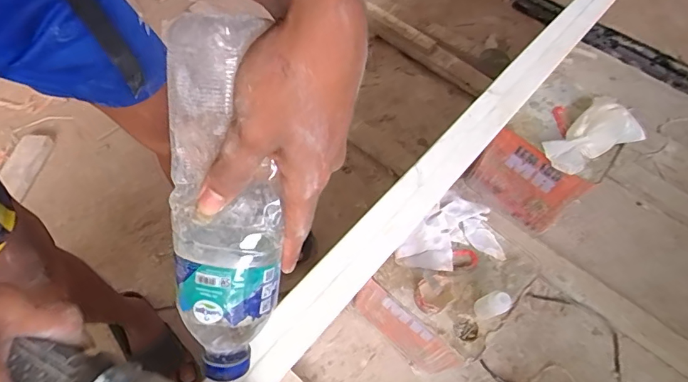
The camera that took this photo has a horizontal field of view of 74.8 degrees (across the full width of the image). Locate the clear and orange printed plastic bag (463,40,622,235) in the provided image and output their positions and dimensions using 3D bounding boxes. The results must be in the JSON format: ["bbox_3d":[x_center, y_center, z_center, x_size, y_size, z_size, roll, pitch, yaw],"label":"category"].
[{"bbox_3d":[0.477,-0.086,1.052,0.244,0.241,0.219,-39,69,-22],"label":"clear and orange printed plastic bag"}]

